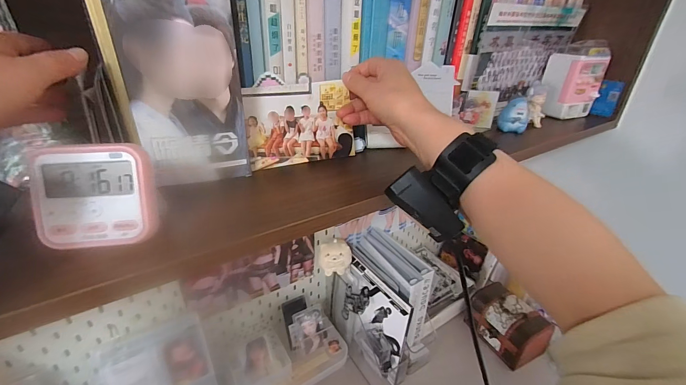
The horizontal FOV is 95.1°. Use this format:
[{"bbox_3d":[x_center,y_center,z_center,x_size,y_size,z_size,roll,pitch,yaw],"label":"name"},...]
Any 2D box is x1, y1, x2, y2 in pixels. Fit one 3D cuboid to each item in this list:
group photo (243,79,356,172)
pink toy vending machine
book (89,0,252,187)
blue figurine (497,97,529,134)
[{"bbox_3d":[-0.048,-0.076,0.357,0.118,0.086,0.008,-11,16,-16],"label":"group photo"},{"bbox_3d":[0.409,-0.199,0.557,0.081,0.119,0.067,-6,28,-14],"label":"pink toy vending machine"},{"bbox_3d":[-0.145,-0.100,0.281,0.100,0.184,0.019,-10,29,-20],"label":"book"},{"bbox_3d":[0.269,-0.121,0.492,0.040,0.047,0.027,13,30,21],"label":"blue figurine"}]

